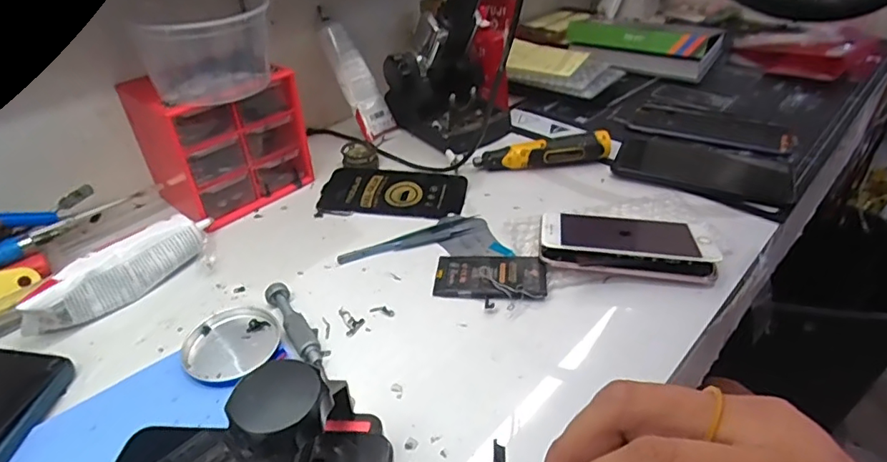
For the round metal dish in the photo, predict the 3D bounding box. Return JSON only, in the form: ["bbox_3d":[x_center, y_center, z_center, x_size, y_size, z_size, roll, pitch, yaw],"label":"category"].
[{"bbox_3d":[-0.146,0.078,0.374,0.063,0.005,0.061,1,42,-1],"label":"round metal dish"}]

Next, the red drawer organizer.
[{"bbox_3d":[-0.209,-0.089,0.520,0.129,0.115,0.098,-29,45,-32],"label":"red drawer organizer"}]

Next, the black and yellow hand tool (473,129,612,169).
[{"bbox_3d":[0.105,-0.082,0.565,0.139,0.028,0.020,-7,37,-8],"label":"black and yellow hand tool"}]

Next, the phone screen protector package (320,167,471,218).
[{"bbox_3d":[-0.050,-0.040,0.545,0.143,0.008,0.081,4,37,7],"label":"phone screen protector package"}]

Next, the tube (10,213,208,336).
[{"bbox_3d":[-0.251,0.028,0.428,0.035,0.045,0.146,26,45,31],"label":"tube"}]

